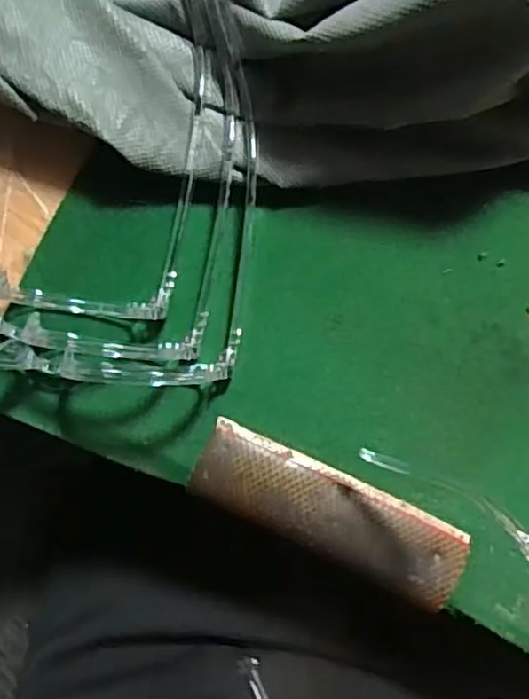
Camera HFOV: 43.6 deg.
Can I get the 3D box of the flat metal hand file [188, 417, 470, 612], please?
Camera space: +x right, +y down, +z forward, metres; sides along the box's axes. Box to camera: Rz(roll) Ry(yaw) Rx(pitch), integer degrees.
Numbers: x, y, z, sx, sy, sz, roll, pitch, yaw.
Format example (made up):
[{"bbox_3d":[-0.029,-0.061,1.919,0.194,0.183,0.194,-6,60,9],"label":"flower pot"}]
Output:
[{"bbox_3d":[0.027,0.070,0.281,0.118,0.007,0.034,25,89,4],"label":"flat metal hand file"}]

